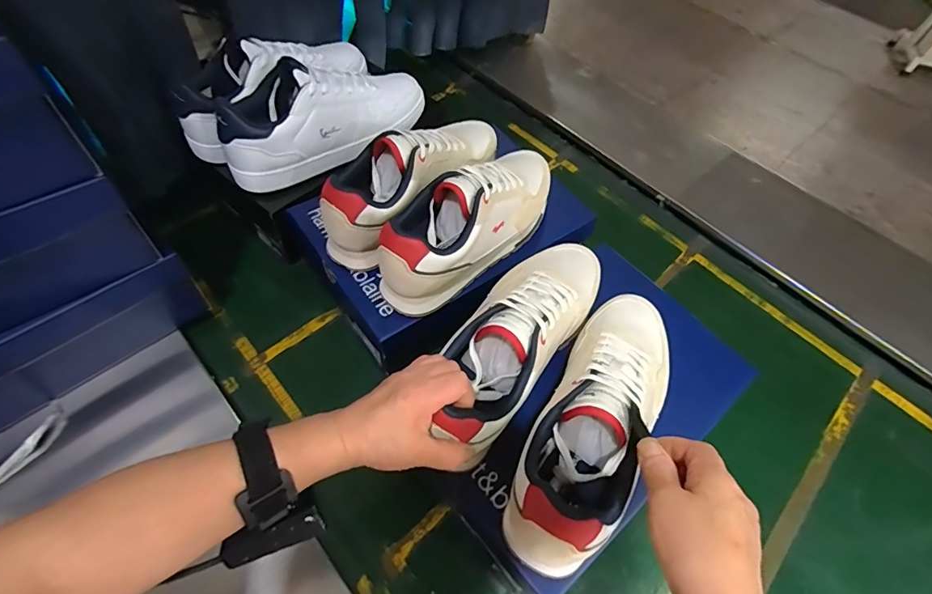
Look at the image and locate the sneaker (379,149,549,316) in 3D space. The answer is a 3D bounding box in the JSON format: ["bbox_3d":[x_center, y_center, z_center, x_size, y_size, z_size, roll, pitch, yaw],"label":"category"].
[{"bbox_3d":[0.014,-0.096,0.537,0.094,0.108,0.273,38,59,17],"label":"sneaker"}]

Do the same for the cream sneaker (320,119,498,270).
[{"bbox_3d":[-0.057,-0.152,0.569,0.093,0.108,0.282,38,59,17],"label":"cream sneaker"}]

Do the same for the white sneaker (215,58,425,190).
[{"bbox_3d":[-0.189,-0.256,0.626,0.306,0.106,0.098,-28,64,-24],"label":"white sneaker"}]

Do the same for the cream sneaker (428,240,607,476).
[{"bbox_3d":[0.057,0.034,0.450,0.089,0.089,0.269,30,51,14],"label":"cream sneaker"}]

